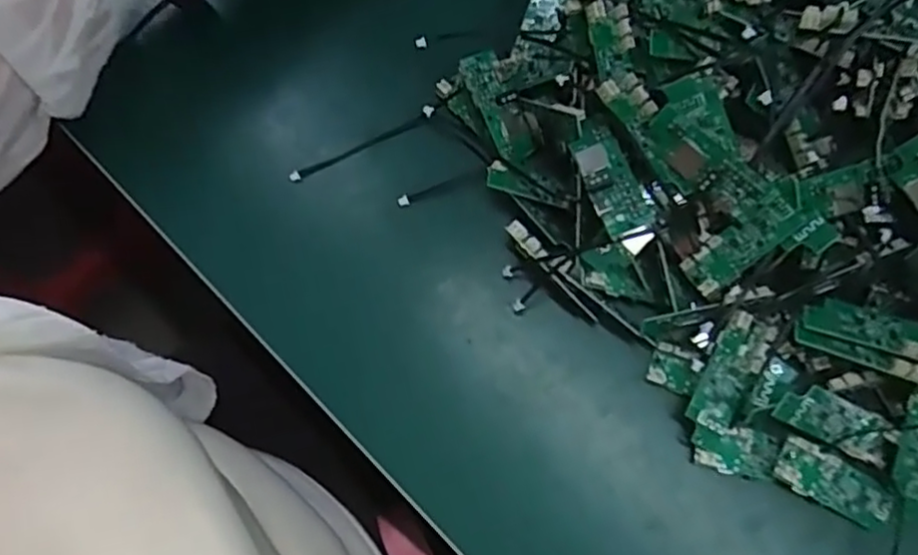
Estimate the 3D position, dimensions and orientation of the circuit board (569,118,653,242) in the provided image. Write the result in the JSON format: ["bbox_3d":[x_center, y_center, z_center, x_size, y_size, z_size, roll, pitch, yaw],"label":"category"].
[{"bbox_3d":[0.075,-0.051,0.341,0.023,0.008,0.068,-19,63,6],"label":"circuit board"}]

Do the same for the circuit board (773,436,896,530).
[{"bbox_3d":[0.185,0.102,0.330,0.060,0.005,0.024,27,89,0],"label":"circuit board"}]

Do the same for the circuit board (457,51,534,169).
[{"bbox_3d":[0.023,-0.099,0.392,0.026,0.006,0.066,-24,93,-27],"label":"circuit board"}]

